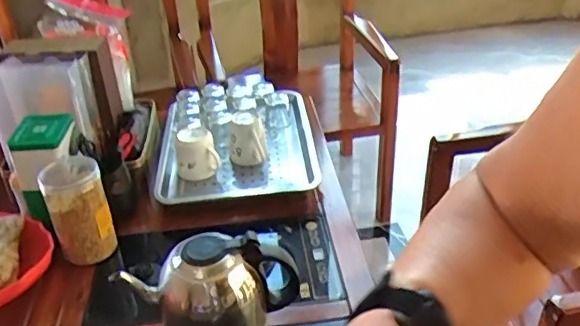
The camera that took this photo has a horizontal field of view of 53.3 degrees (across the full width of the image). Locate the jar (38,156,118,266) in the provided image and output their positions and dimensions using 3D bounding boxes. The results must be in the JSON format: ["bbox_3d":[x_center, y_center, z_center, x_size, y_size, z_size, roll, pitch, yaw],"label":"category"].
[{"bbox_3d":[-0.318,0.077,0.880,0.084,0.151,0.089,-15,34,-18],"label":"jar"}]

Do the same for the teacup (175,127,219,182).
[{"bbox_3d":[-0.173,-0.018,1.037,0.072,0.079,0.077,-18,35,-22],"label":"teacup"}]

